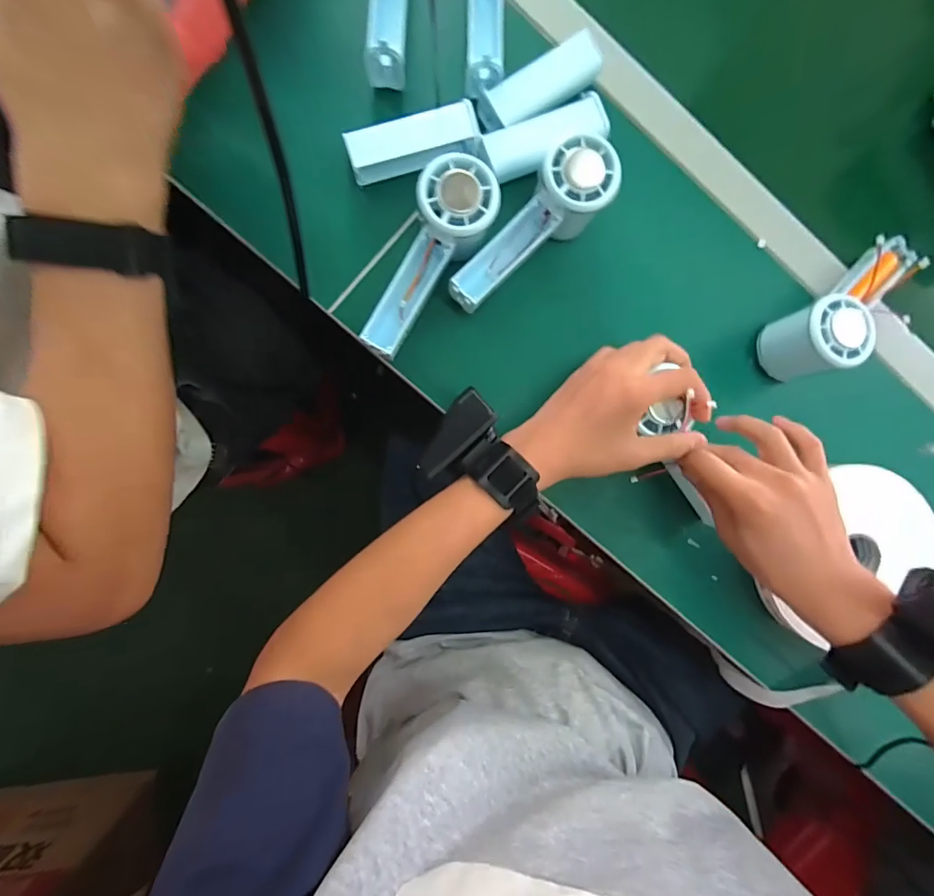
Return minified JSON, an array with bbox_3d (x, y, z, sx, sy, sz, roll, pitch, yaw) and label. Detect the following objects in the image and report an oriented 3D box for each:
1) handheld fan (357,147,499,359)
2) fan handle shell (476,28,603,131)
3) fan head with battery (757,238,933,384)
[{"bbox_3d":[-0.030,-0.139,0.342,0.056,0.034,0.149,31,102,-6],"label":"handheld fan"},{"bbox_3d":[0.060,-0.290,0.371,0.099,0.026,0.035,-29,94,-4],"label":"fan handle shell"},{"bbox_3d":[0.315,-0.123,0.386,0.154,0.071,0.054,-42,95,-3],"label":"fan head with battery"}]

